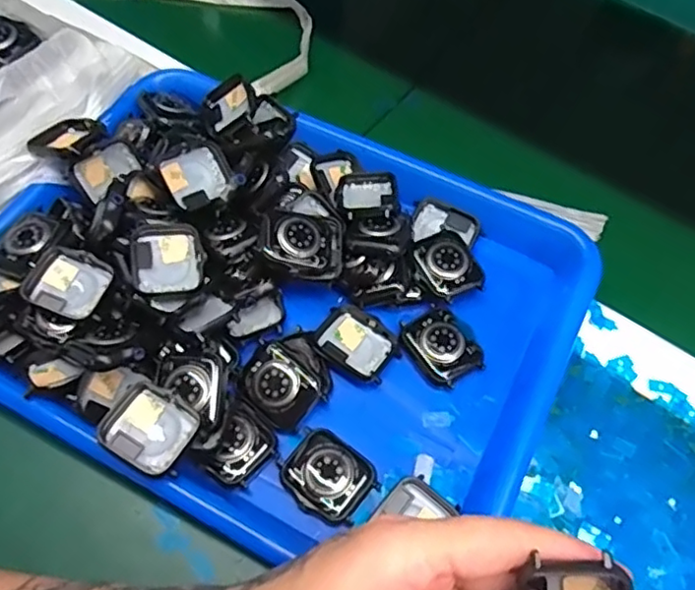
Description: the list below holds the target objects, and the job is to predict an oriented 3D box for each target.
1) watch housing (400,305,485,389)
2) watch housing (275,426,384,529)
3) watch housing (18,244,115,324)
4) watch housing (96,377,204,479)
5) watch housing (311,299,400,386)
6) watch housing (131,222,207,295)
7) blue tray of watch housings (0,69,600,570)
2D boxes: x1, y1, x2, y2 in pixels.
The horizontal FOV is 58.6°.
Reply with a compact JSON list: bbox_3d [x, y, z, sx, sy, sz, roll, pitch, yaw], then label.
[{"bbox_3d":[0.054,0.030,0.355,0.035,0.012,0.044,-27,64,-16],"label":"watch housing"},{"bbox_3d":[-0.011,0.093,0.317,0.046,0.009,0.038,36,65,18],"label":"watch housing"},{"bbox_3d":[-0.153,-0.006,0.342,0.041,0.014,0.036,20,61,10],"label":"watch housing"},{"bbox_3d":[-0.096,0.066,0.304,0.043,0.012,0.038,28,59,11],"label":"watch housing"},{"bbox_3d":[0.006,0.027,0.356,0.043,0.010,0.035,31,64,16],"label":"watch housing"},{"bbox_3d":[-0.099,-0.018,0.345,0.039,0.020,0.042,-15,61,-10],"label":"watch housing"},{"bbox_3d":[-0.047,-0.003,0.354,0.325,0.049,0.242,25,62,13],"label":"blue tray of watch housings"}]

